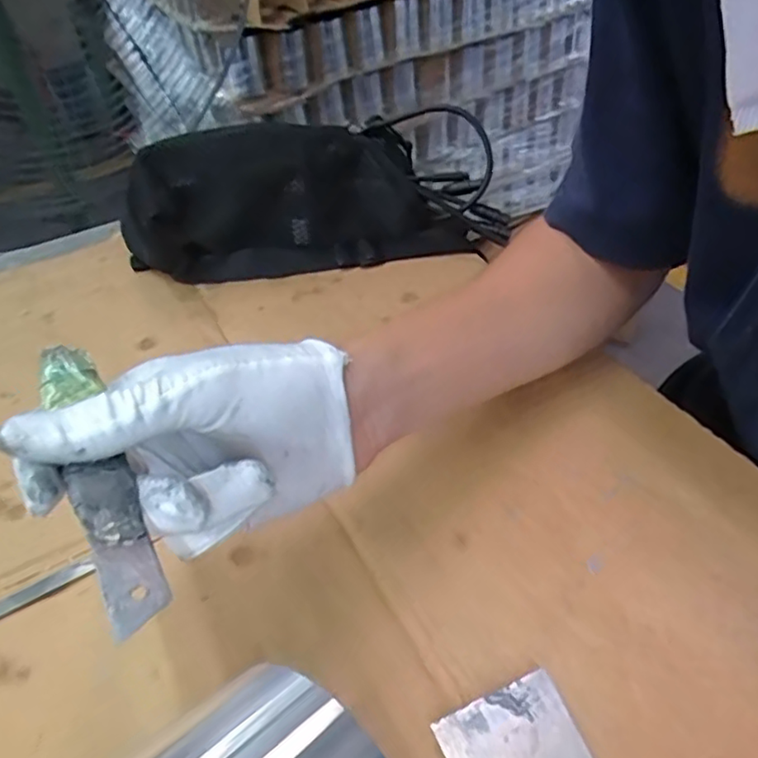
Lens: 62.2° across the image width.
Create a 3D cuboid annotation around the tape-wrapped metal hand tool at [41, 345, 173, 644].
[{"bbox_3d":[-0.097,0.028,0.214,0.020,0.004,0.137,-5,37,-33],"label":"tape-wrapped metal hand tool"}]

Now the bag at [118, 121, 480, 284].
[{"bbox_3d":[-0.070,-0.141,0.487,0.265,0.095,0.079,-7,42,-2],"label":"bag"}]

